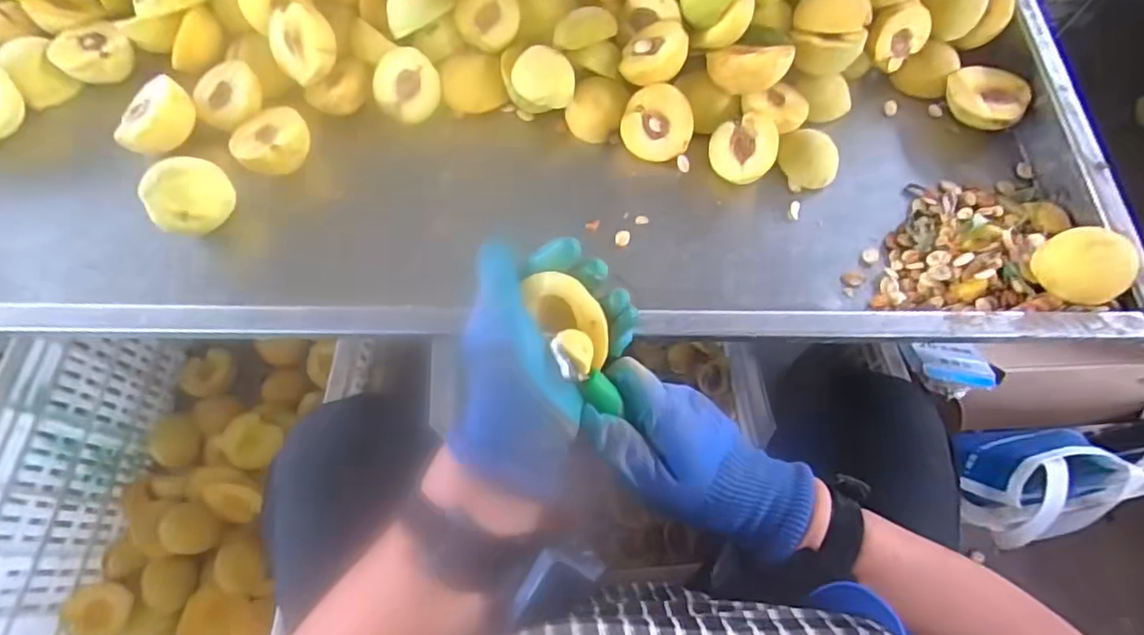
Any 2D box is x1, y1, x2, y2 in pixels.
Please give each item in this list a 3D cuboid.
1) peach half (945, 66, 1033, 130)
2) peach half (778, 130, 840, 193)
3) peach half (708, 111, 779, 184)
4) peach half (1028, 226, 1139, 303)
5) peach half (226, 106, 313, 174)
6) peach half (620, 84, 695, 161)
[{"bbox_3d":[0.421,-0.227,0.594,0.063,0.026,0.076,-40,74,-16],"label":"peach half"},{"bbox_3d":[0.233,-0.155,0.572,0.053,0.025,0.056,1,67,-2],"label":"peach half"},{"bbox_3d":[0.166,-0.164,0.563,0.061,0.029,0.057,-3,97,20],"label":"peach half"},{"bbox_3d":[0.429,-0.045,0.487,0.066,0.028,0.061,1,67,-2],"label":"peach half"},{"bbox_3d":[-0.284,-0.169,0.549,0.067,0.027,0.073,1,67,-2],"label":"peach half"},{"bbox_3d":[0.083,-0.191,0.575,0.066,0.027,0.067,-16,111,14],"label":"peach half"}]

